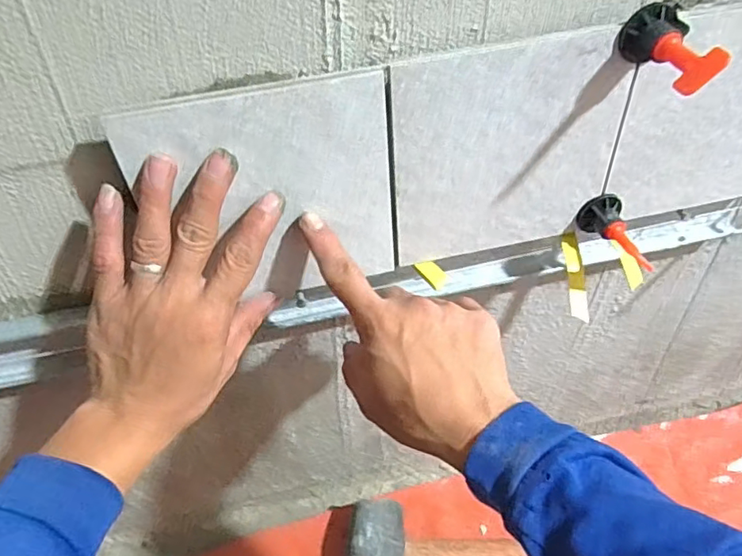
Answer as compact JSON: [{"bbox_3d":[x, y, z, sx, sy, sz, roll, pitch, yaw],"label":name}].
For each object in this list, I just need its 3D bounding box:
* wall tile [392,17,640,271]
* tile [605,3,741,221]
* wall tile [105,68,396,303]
[{"bbox_3d":[0.087,-0.077,0.360,0.145,0.143,0.007,-12,47,-7],"label":"wall tile"},{"bbox_3d":[0.234,-0.107,0.376,0.148,0.144,0.016,-14,47,-9],"label":"tile"},{"bbox_3d":[-0.058,-0.045,0.344,0.145,0.141,0.011,-14,47,-8],"label":"wall tile"}]

